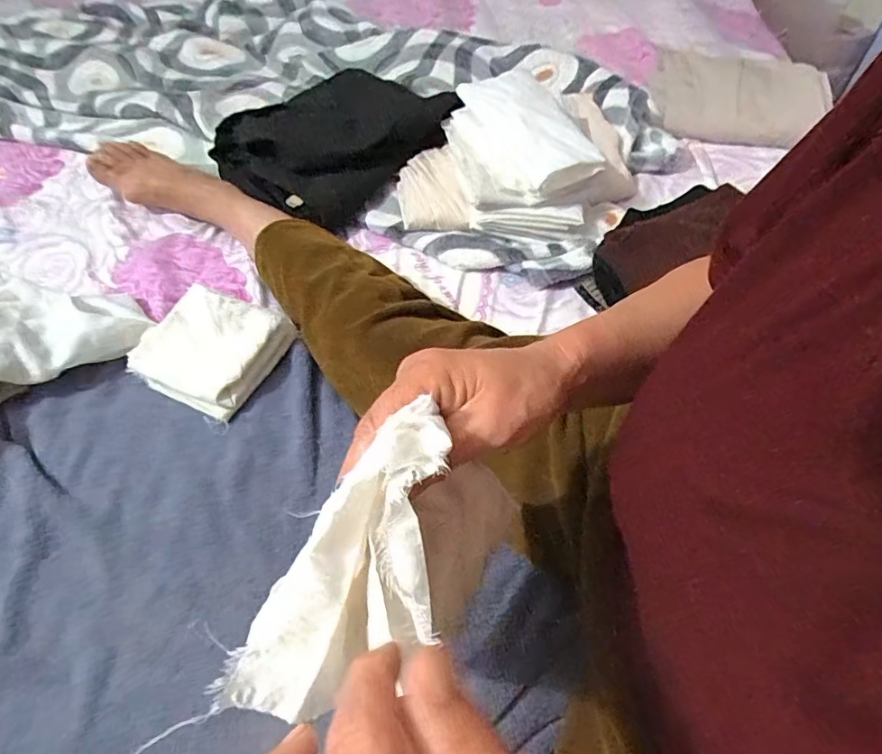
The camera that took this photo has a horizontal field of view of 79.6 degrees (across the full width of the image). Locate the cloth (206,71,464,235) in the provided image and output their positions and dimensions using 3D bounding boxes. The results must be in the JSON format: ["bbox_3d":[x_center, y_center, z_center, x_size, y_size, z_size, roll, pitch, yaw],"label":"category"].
[{"bbox_3d":[-0.169,-0.347,0.788,0.302,0.109,0.259,-29,59,-19],"label":"cloth"}]

